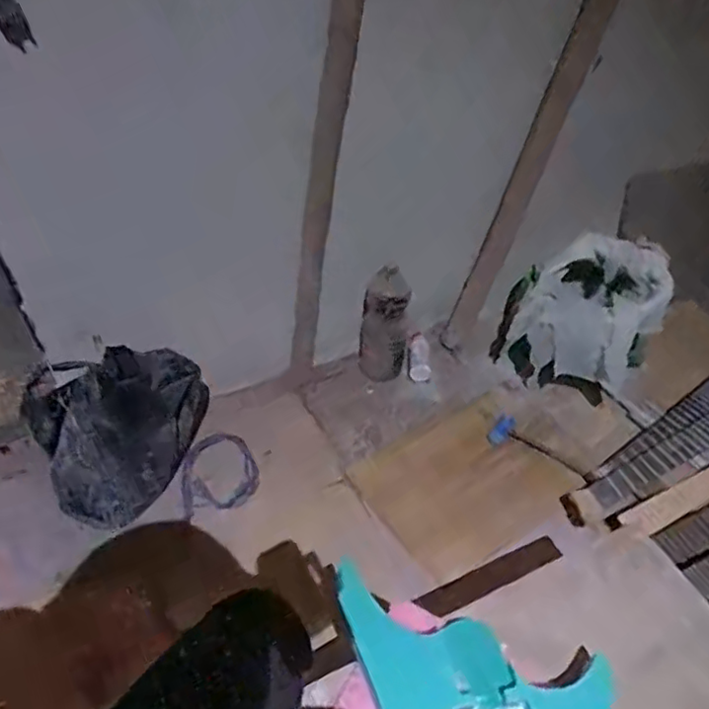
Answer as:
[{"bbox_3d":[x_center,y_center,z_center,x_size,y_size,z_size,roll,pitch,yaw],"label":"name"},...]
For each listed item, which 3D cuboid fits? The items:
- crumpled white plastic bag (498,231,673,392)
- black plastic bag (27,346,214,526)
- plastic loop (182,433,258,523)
[{"bbox_3d":[0.509,-0.079,1.394,0.318,0.317,0.243,14,45,12],"label":"crumpled white plastic bag"},{"bbox_3d":[-0.432,0.140,1.150,0.308,0.326,0.188,-9,45,-11],"label":"black plastic bag"},{"bbox_3d":[-0.281,0.245,1.253,0.155,0.149,0.027,-15,9,-16],"label":"plastic loop"}]

